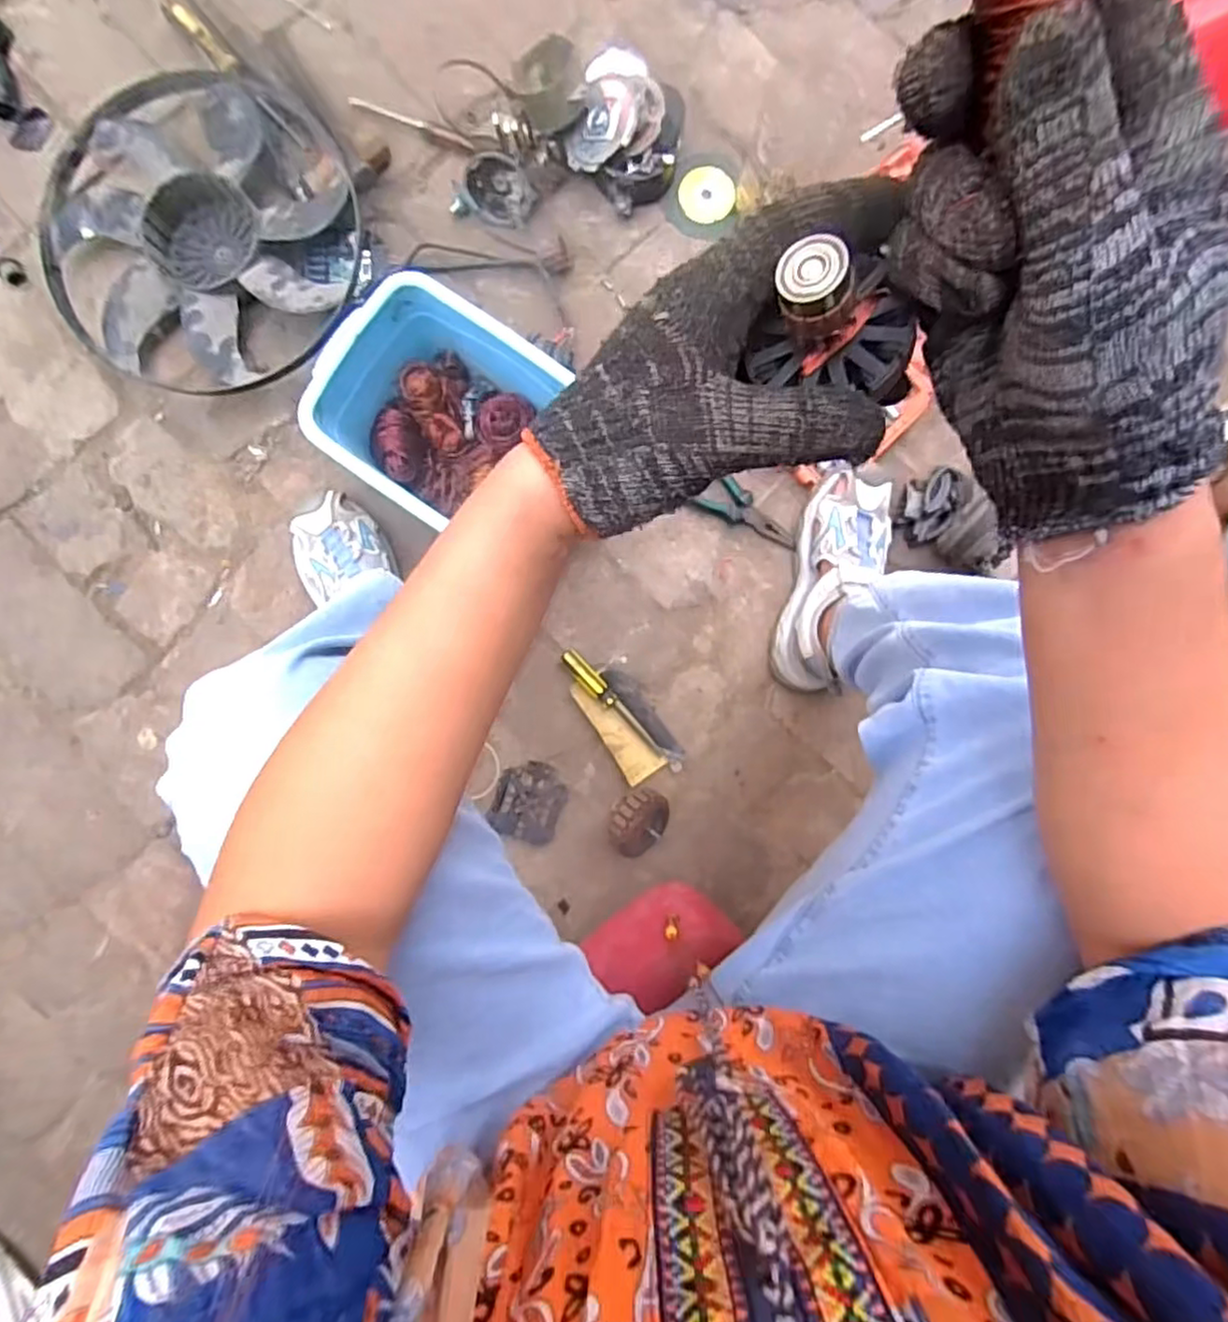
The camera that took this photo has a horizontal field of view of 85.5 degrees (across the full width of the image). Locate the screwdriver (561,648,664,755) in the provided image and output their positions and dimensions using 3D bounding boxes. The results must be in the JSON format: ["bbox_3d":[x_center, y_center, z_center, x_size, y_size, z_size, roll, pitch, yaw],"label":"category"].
[{"bbox_3d":[-0.001,0.052,0.794,0.023,0.016,0.169,-42,91,-2],"label":"screwdriver"}]

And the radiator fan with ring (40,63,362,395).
[{"bbox_3d":[-0.468,-0.497,0.751,0.348,0.060,0.359,1,89,-2],"label":"radiator fan with ring"}]

